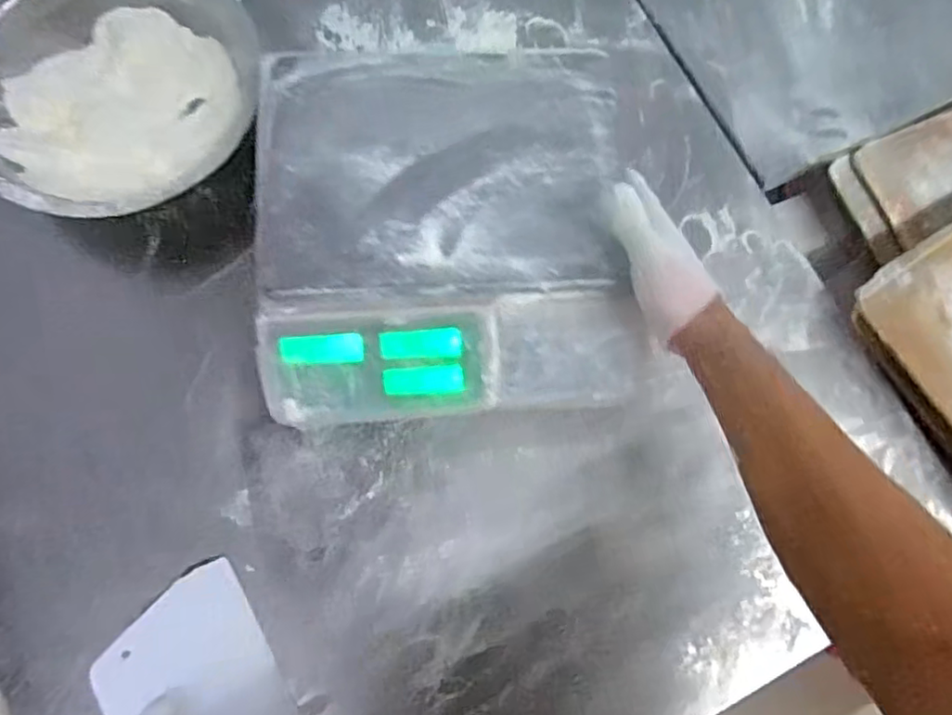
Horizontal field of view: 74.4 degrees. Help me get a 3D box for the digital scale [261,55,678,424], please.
[{"bbox_3d":[-0.018,-0.113,0.573,0.350,0.122,0.325,-3,74,-8],"label":"digital scale"}]

